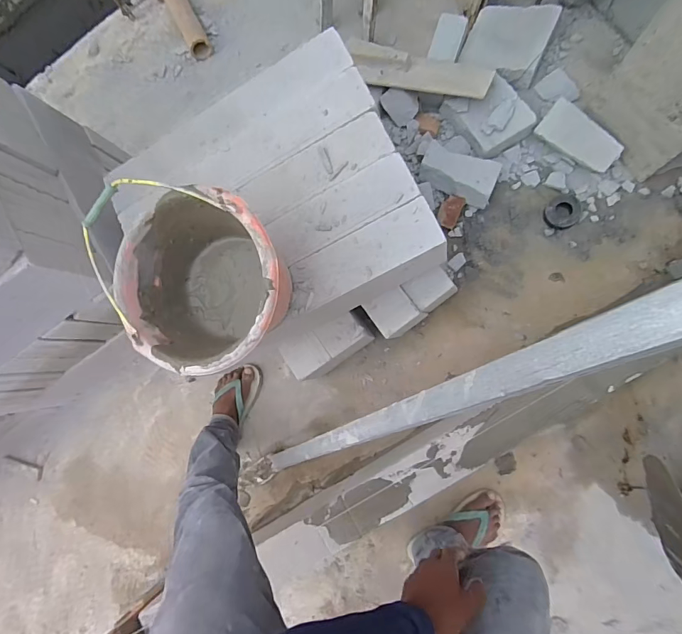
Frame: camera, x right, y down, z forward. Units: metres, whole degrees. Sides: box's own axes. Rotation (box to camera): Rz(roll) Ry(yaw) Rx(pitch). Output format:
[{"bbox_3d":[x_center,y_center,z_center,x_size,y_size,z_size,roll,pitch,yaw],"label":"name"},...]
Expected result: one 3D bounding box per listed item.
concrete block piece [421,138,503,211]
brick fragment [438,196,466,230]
[{"bbox_3d":[0.315,-0.385,1.099,0.201,0.061,0.124,25,91,13],"label":"concrete block piece"},{"bbox_3d":[0.297,-0.285,1.120,0.053,0.019,0.085,25,105,13],"label":"brick fragment"}]

